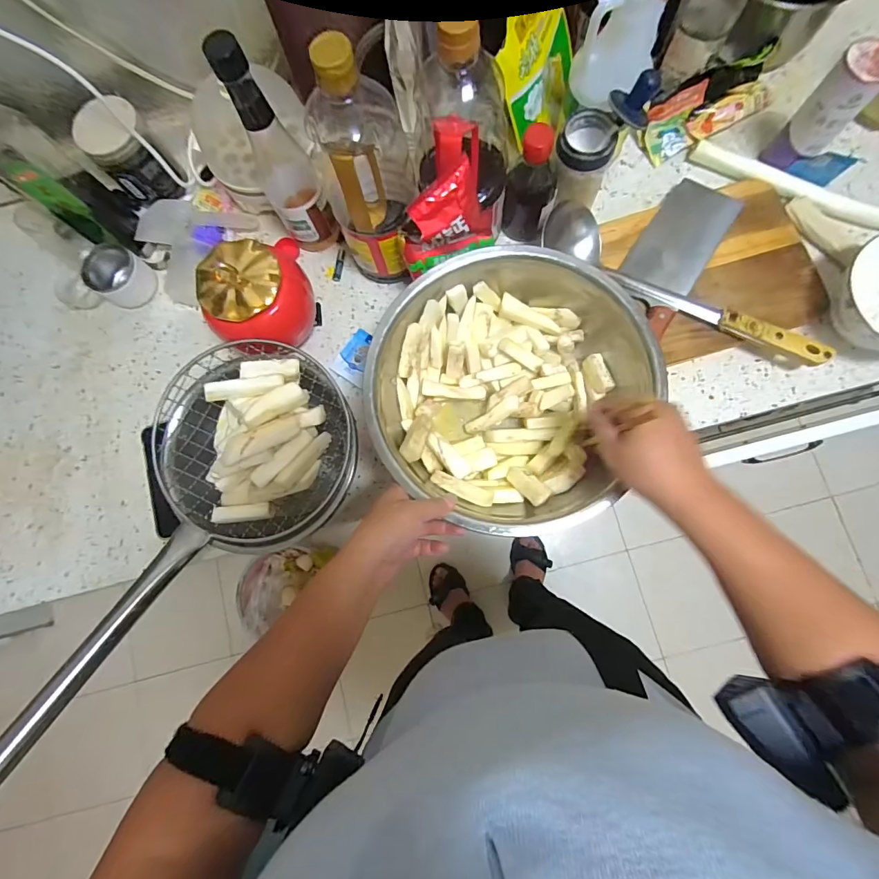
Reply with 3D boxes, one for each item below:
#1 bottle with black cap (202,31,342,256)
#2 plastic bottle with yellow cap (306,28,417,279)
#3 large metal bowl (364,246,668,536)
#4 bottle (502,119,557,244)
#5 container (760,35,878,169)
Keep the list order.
[{"bbox_3d":[-0.176,-0.305,0.477,0.061,0.239,0.057,-23,80,-1],"label":"bottle with black cap"},{"bbox_3d":[-0.074,-0.262,0.451,0.091,0.260,0.078,1,81,3],"label":"plastic bottle with yellow cap"},{"bbox_3d":[0.069,-0.054,0.477,0.265,0.112,0.283,-1,81,3],"label":"large metal bowl"},{"bbox_3d":[0.109,-0.303,0.504,0.056,0.129,0.045,11,81,5],"label":"bottle"},{"bbox_3d":[0.447,-0.377,0.503,0.052,0.141,0.053,-1,81,3],"label":"container"}]

